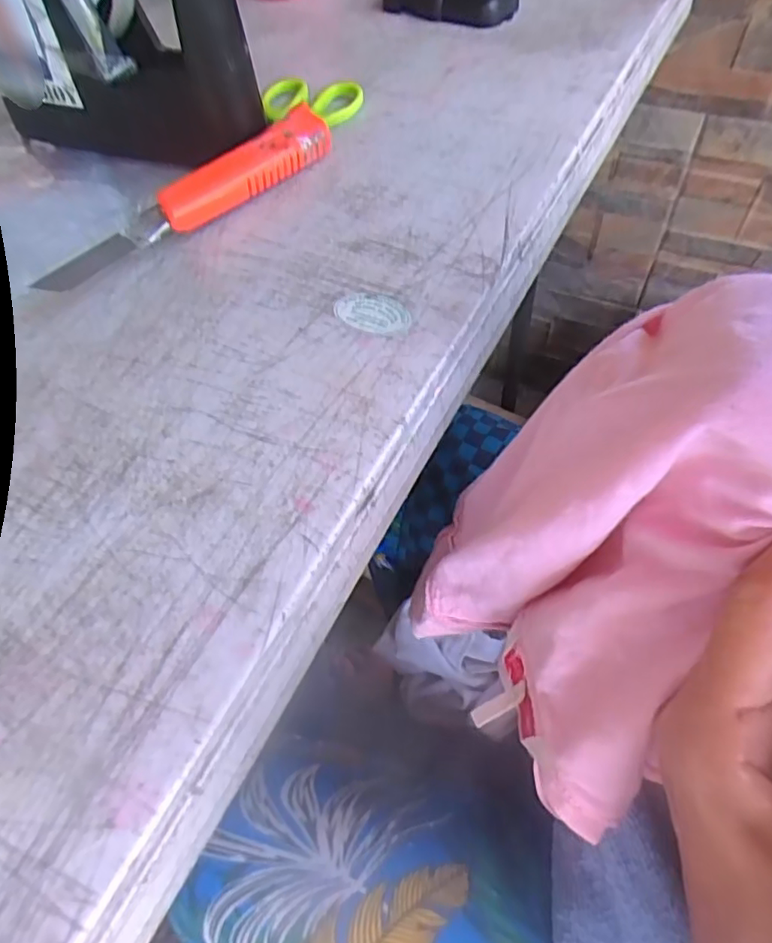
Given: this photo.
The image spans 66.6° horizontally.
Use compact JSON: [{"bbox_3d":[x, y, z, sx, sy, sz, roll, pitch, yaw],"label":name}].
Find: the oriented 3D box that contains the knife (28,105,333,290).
[{"bbox_3d":[-0.105,-0.156,0.332,0.031,0.023,0.189,37,66,22],"label":"knife"}]

